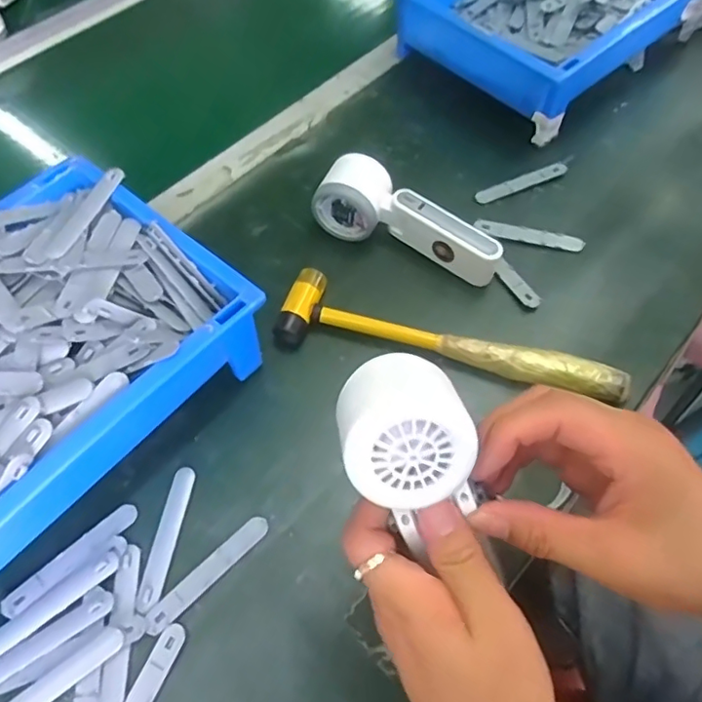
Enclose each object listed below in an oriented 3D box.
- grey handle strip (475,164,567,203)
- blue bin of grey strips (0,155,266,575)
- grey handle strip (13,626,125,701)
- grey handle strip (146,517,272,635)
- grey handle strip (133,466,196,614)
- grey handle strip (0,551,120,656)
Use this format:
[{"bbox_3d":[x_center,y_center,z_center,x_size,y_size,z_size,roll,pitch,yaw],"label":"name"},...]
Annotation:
[{"bbox_3d":[0.164,-0.163,0.549,0.095,0.006,0.015,-19,61,-10],"label":"grey handle strip"},{"bbox_3d":[-0.234,0.026,0.393,0.215,0.104,0.304,36,66,20],"label":"blue bin of grey strips"},{"bbox_3d":[-0.179,0.201,0.343,0.092,0.005,0.016,-35,64,-18],"label":"grey handle strip"},{"bbox_3d":[-0.093,0.145,0.375,0.094,0.005,0.015,-41,66,-20],"label":"grey handle strip"},{"bbox_3d":[-0.126,0.125,0.388,0.016,0.005,0.095,5,60,5],"label":"grey handle strip"},{"bbox_3d":[-0.192,0.163,0.365,0.093,0.006,0.017,-35,64,-18],"label":"grey handle strip"}]

